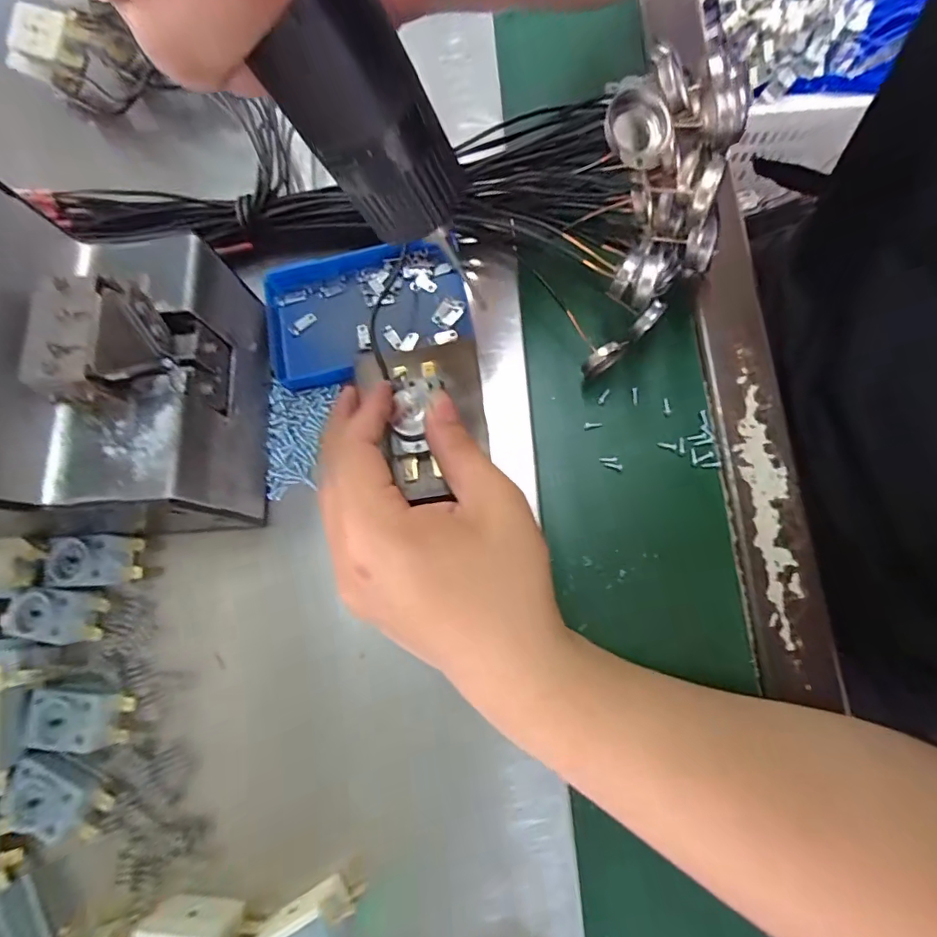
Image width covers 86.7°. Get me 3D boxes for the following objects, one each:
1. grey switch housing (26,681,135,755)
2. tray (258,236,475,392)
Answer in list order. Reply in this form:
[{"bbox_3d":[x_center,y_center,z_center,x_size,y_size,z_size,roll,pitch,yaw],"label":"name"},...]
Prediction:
[{"bbox_3d":[-0.194,0.123,0.246,0.047,0.012,0.029,2,78,5],"label":"grey switch housing"},{"bbox_3d":[-0.060,-0.092,0.289,0.113,0.020,0.074,-18,76,1],"label":"tray"}]

